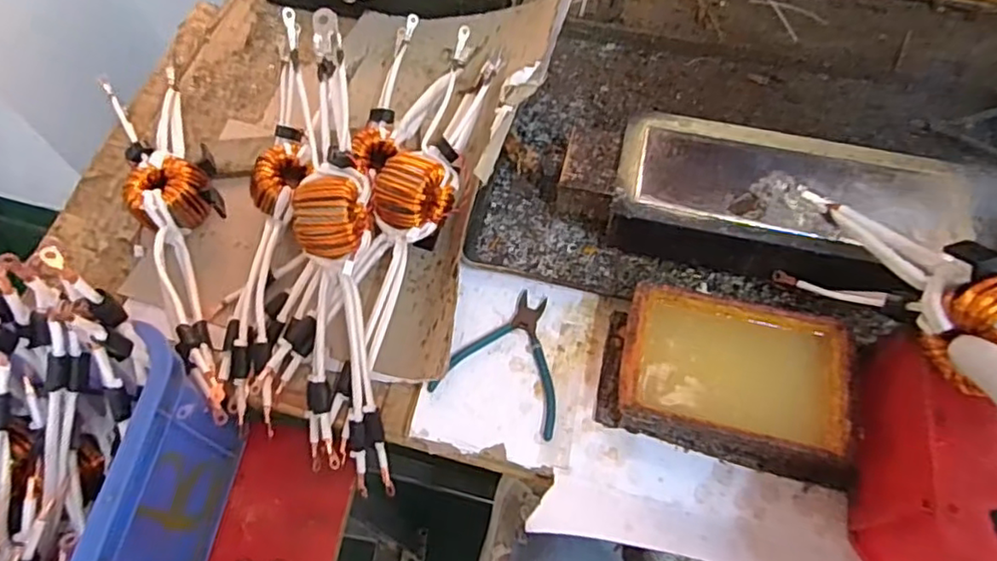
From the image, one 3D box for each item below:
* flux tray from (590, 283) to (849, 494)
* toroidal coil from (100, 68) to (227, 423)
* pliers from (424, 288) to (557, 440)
[{"bbox_3d":[0.210,0.090,0.570,0.217,0.066,0.137,12,64,7],"label":"flux tray"},{"bbox_3d":[-0.356,-0.063,0.690,0.093,0.067,0.479,-22,64,-10],"label":"toroidal coil"},{"bbox_3d":[0.018,0.075,0.620,0.126,0.008,0.135,22,65,12],"label":"pliers"}]

